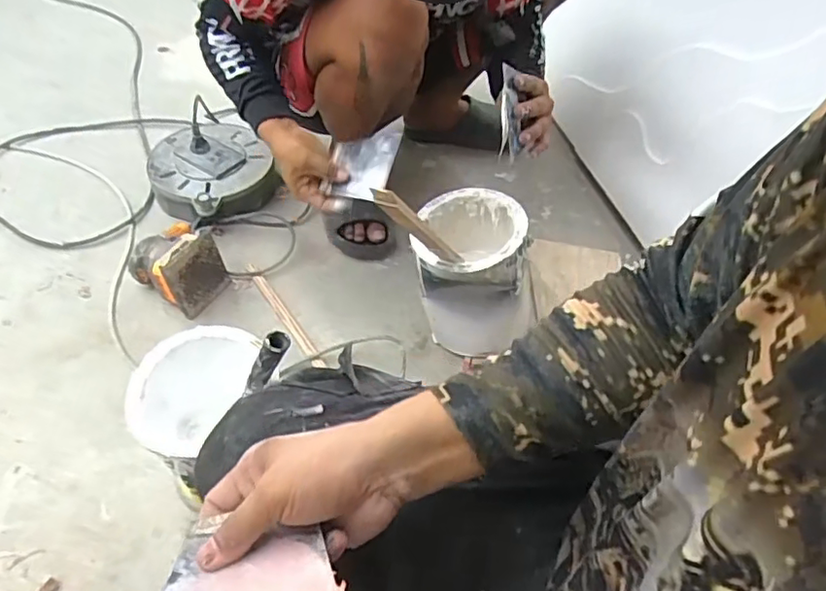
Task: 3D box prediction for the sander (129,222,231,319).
[{"bbox_3d":[-0.390,-0.053,0.999,0.146,0.111,0.114,34,56,22],"label":"sander"}]

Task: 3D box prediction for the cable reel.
[{"bbox_3d":[-0.387,-0.235,1.164,0.223,0.091,0.222,1,50,-1],"label":"cable reel"}]

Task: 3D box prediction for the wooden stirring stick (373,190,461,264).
[{"bbox_3d":[0.009,-0.077,0.714,0.021,0.222,0.023,-47,63,7],"label":"wooden stirring stick"}]

